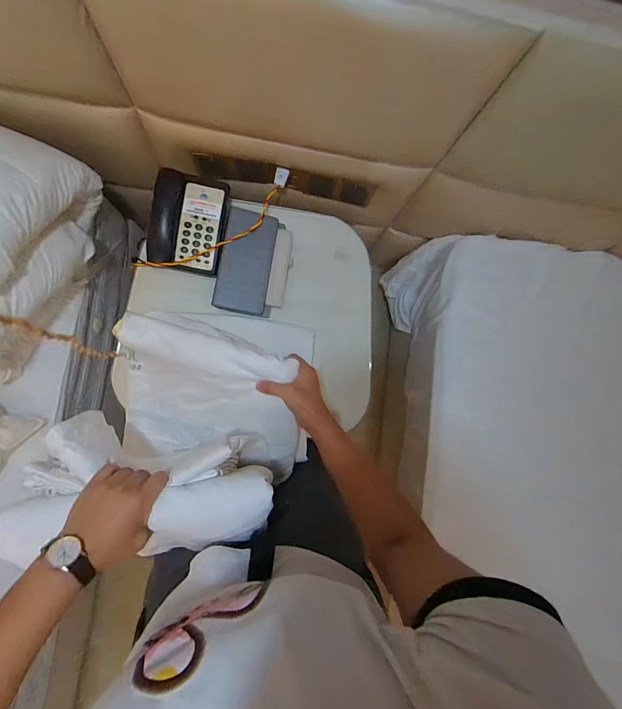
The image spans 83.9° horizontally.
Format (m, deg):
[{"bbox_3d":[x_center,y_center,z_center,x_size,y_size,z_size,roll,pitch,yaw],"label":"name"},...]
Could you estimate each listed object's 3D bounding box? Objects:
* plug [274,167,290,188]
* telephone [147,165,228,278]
[{"bbox_3d":[-0.071,-0.421,0.820,0.033,0.012,0.044,17,85,-6],"label":"plug"},{"bbox_3d":[-0.275,-0.292,0.778,0.156,0.063,0.213,10,85,-7],"label":"telephone"}]

